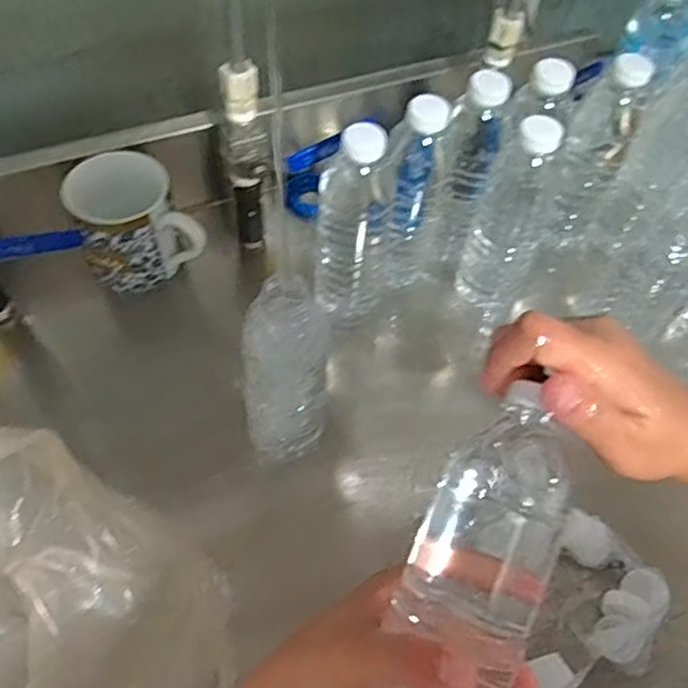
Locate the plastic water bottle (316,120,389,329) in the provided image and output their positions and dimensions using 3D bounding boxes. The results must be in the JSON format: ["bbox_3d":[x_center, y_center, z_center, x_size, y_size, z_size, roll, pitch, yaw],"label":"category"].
[{"bbox_3d":[0.008,-0.099,0.582,0.058,0.207,0.060,3,56,-1],"label":"plastic water bottle"}]

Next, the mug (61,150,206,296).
[{"bbox_3d":[-0.190,-0.102,0.618,0.089,0.103,0.097,-27,62,-20],"label":"mug"}]

